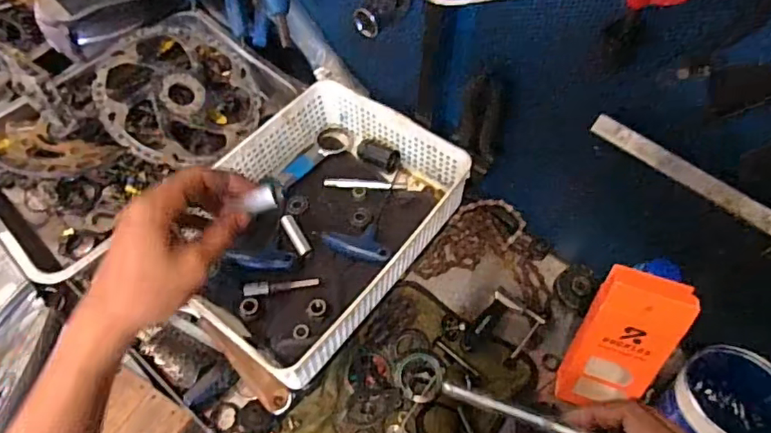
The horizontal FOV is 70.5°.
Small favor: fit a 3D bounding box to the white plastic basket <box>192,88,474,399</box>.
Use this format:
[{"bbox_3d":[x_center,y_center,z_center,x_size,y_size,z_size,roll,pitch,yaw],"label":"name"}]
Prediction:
[{"bbox_3d":[-0.086,0.002,0.655,0.246,0.073,0.332,34,65,19],"label":"white plastic basket"}]

